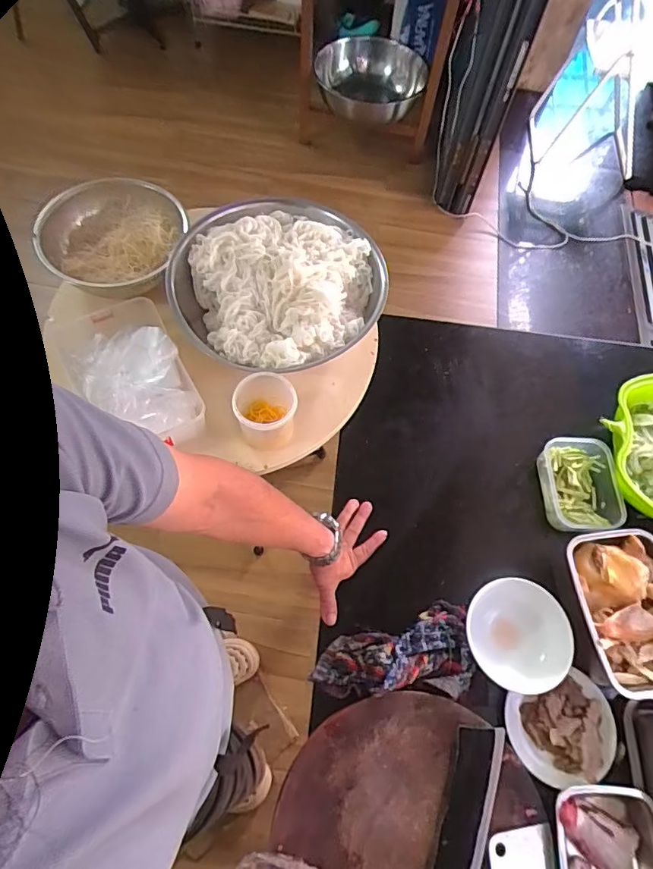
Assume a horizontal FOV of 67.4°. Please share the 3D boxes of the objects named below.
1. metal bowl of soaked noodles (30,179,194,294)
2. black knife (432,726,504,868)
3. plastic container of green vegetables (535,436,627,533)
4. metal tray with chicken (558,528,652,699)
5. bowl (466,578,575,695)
[{"bbox_3d":[-0.366,-0.349,0.849,0.234,0.070,0.214,1,64,-3],"label":"metal bowl of soaked noodles"},{"bbox_3d":[0.150,0.504,0.566,0.057,0.026,0.301,21,65,6],"label":"black knife"},{"bbox_3d":[0.422,0.085,0.815,0.121,0.054,0.156,-1,65,-4],"label":"plastic container of green vegetables"},{"bbox_3d":[0.432,0.256,0.711,0.157,0.074,0.214,-2,65,-5],"label":"metal tray with chicken"},{"bbox_3d":[0.270,0.288,0.702,0.133,0.065,0.143,1,64,-3],"label":"bowl"}]

